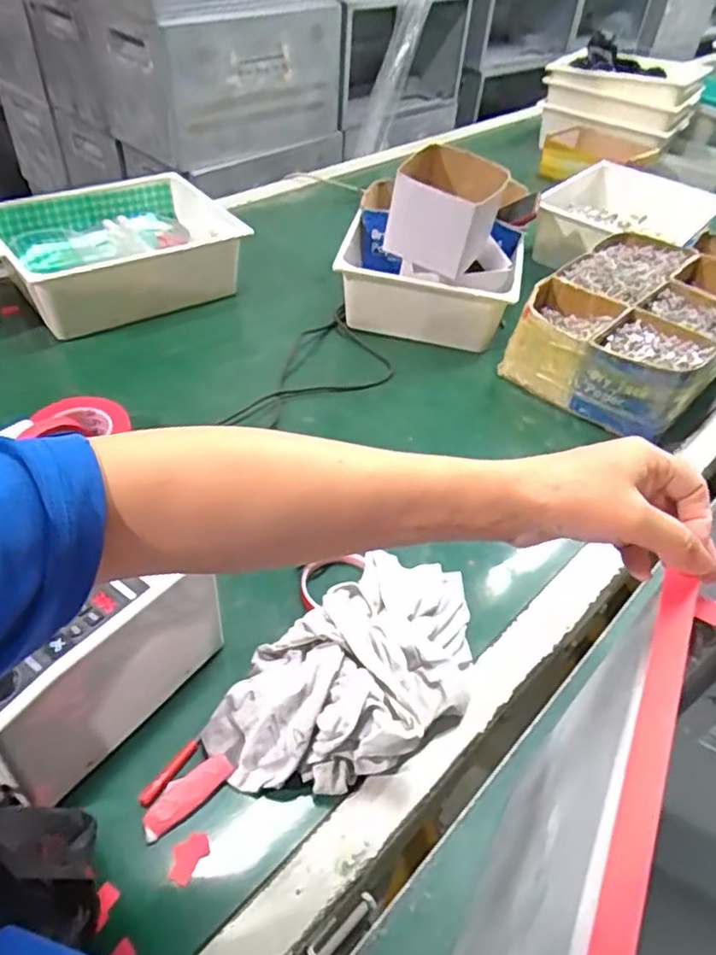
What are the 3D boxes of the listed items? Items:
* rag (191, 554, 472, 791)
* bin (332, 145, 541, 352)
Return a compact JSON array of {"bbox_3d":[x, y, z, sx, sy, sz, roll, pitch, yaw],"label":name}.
[{"bbox_3d":[0.012,0.166,0.598,0.169,0.083,0.294,32,51,23],"label":"rag"},{"bbox_3d":[0.145,-0.427,1.101,0.281,0.241,0.373,13,46,7],"label":"bin"}]

